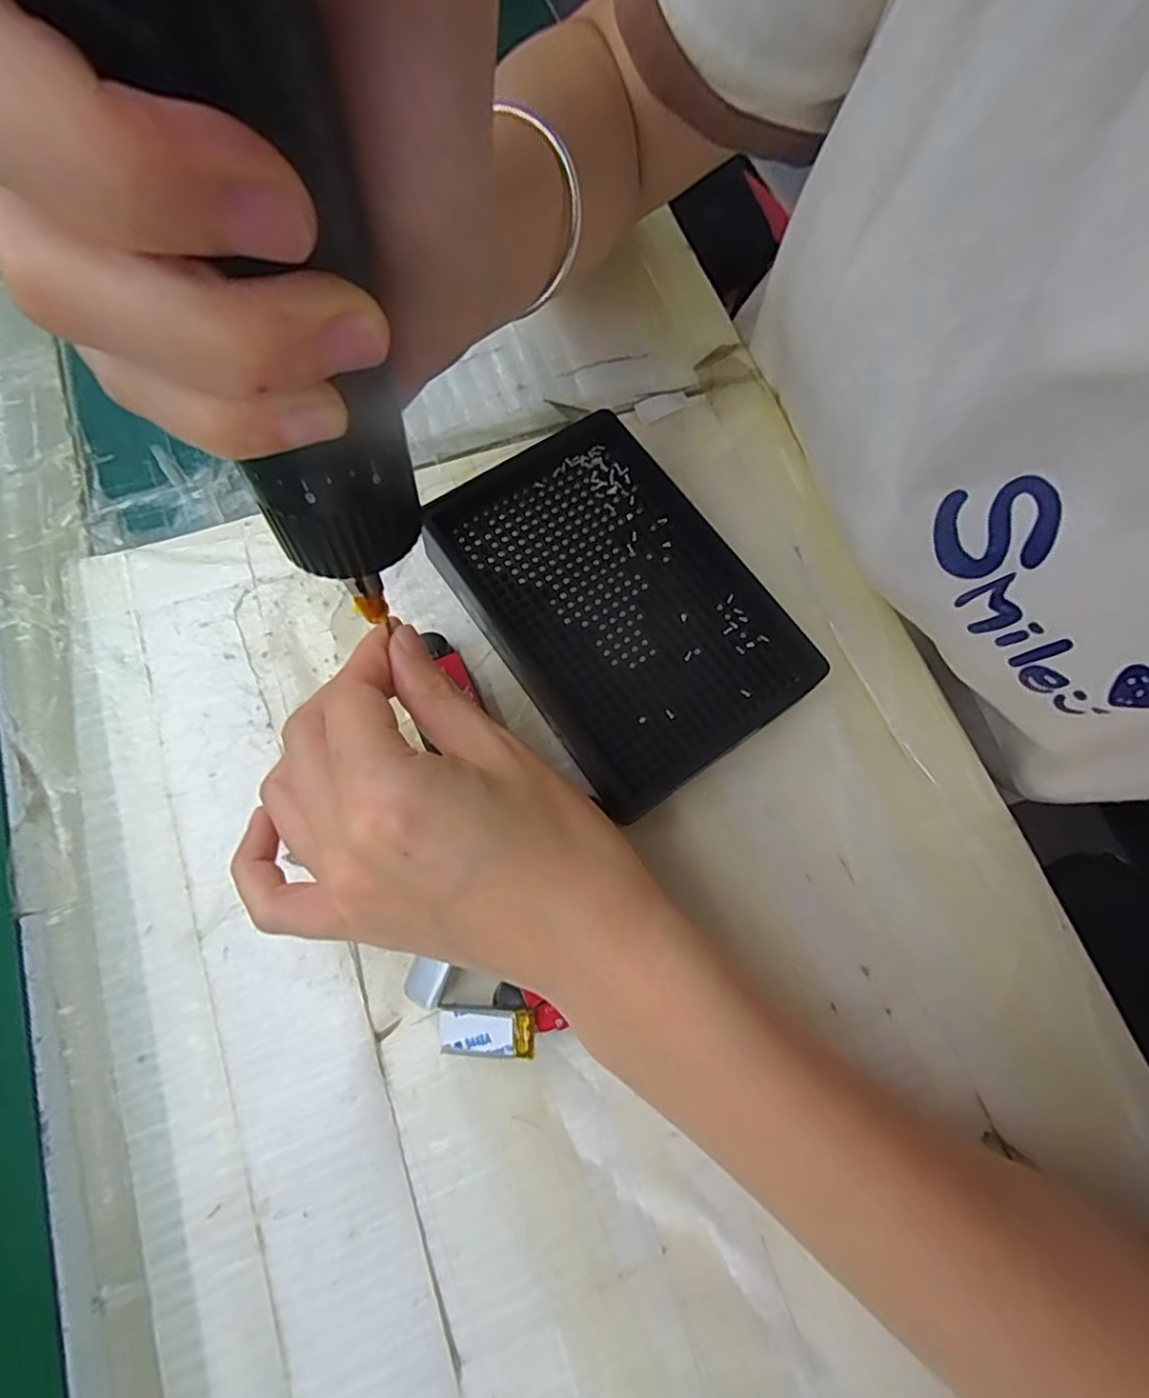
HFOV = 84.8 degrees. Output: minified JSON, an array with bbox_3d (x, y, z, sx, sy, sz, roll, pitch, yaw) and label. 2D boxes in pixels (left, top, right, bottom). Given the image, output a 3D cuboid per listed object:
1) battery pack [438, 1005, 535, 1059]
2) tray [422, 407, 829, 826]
[{"bbox_3d":[-0.028,0.102,0.194,0.033,0.004,0.013,-9,70,22],"label":"battery pack"},{"bbox_3d":[0.017,-0.037,0.243,0.097,0.028,0.136,-33,76,-13],"label":"tray"}]

